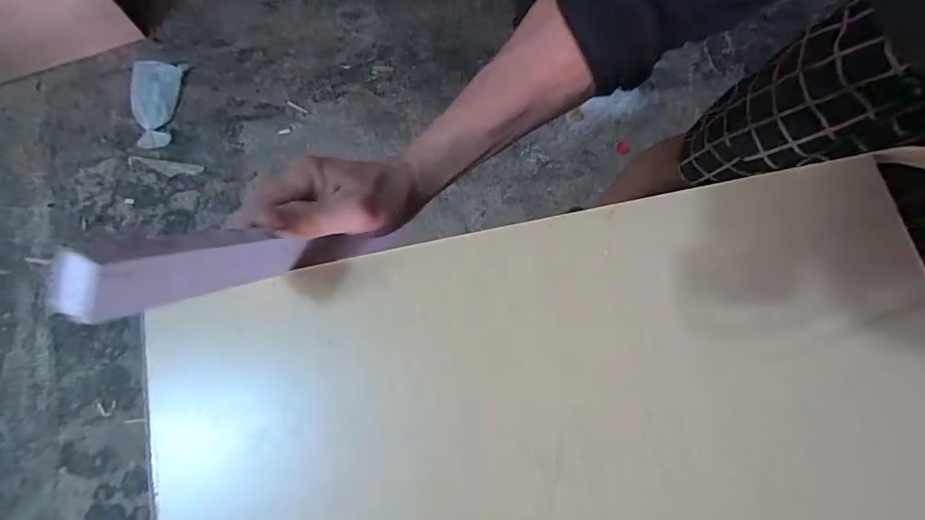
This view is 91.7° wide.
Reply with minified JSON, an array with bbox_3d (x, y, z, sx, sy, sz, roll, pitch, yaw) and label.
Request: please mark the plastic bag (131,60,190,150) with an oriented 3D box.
[{"bbox_3d":[-0.836,-0.424,1.208,0.127,0.024,0.249,5,76,-1],"label":"plastic bag"}]

